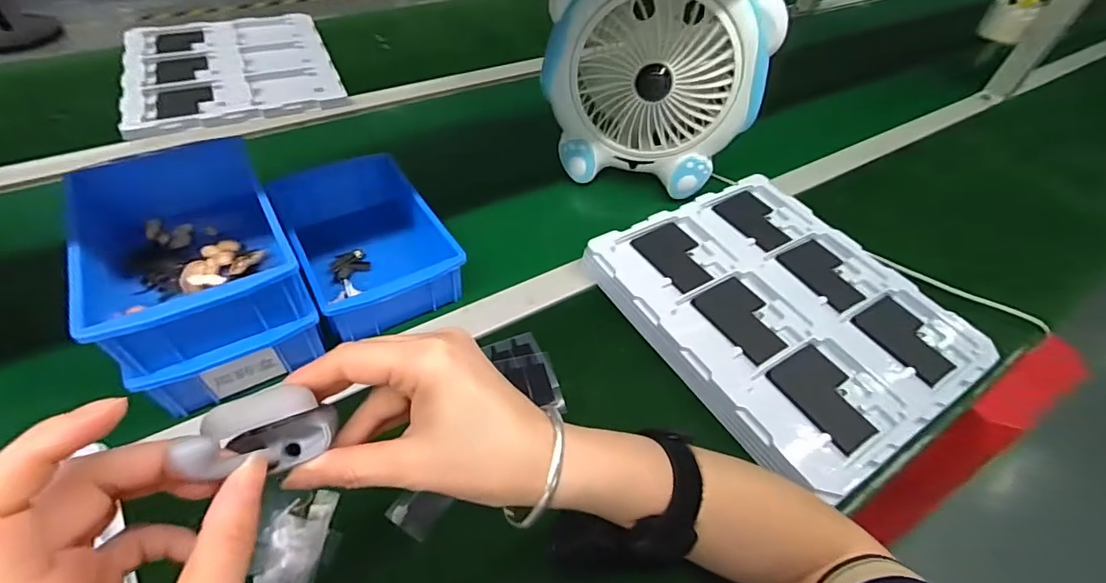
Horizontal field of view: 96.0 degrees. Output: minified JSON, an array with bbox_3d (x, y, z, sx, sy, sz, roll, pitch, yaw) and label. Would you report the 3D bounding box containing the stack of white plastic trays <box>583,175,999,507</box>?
[{"bbox_3d":[0.238,0.010,0.517,0.287,0.034,0.314,-24,56,-25],"label":"stack of white plastic trays"}]

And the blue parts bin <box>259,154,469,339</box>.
[{"bbox_3d":[-0.199,-0.059,0.517,0.129,0.066,0.217,-24,56,-25],"label":"blue parts bin"}]

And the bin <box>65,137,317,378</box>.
[{"bbox_3d":[-0.302,-0.044,0.414,0.129,0.061,0.210,-24,56,-25],"label":"bin"}]

